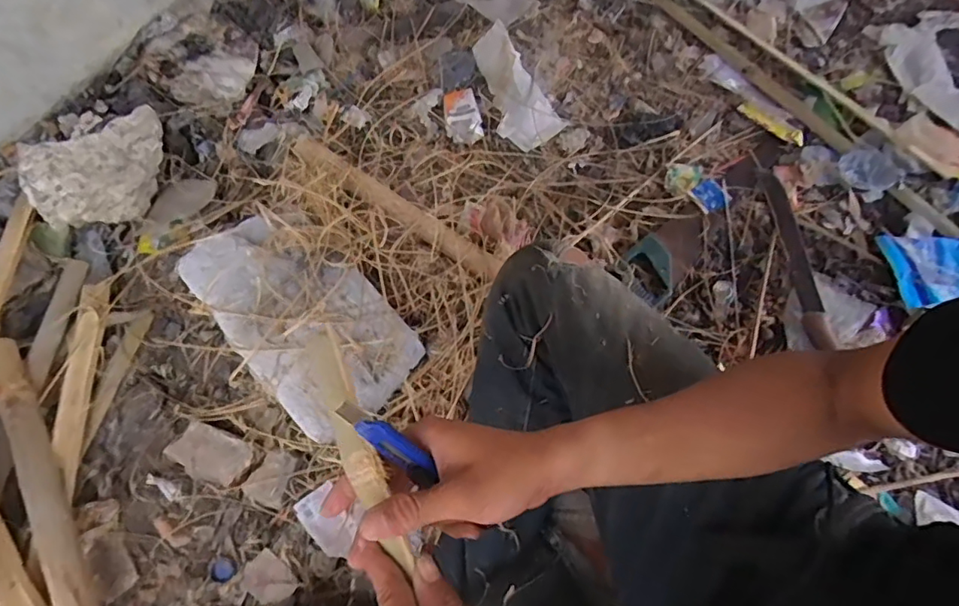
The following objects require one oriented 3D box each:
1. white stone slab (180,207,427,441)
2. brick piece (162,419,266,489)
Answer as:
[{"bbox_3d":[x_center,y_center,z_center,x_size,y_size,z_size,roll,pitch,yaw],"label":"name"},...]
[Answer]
[{"bbox_3d":[-0.263,0.007,0.781,0.352,0.076,0.195,42,69,17],"label":"white stone slab"},{"bbox_3d":[-0.367,0.210,0.755,0.117,0.023,0.066,22,65,13],"label":"brick piece"}]

